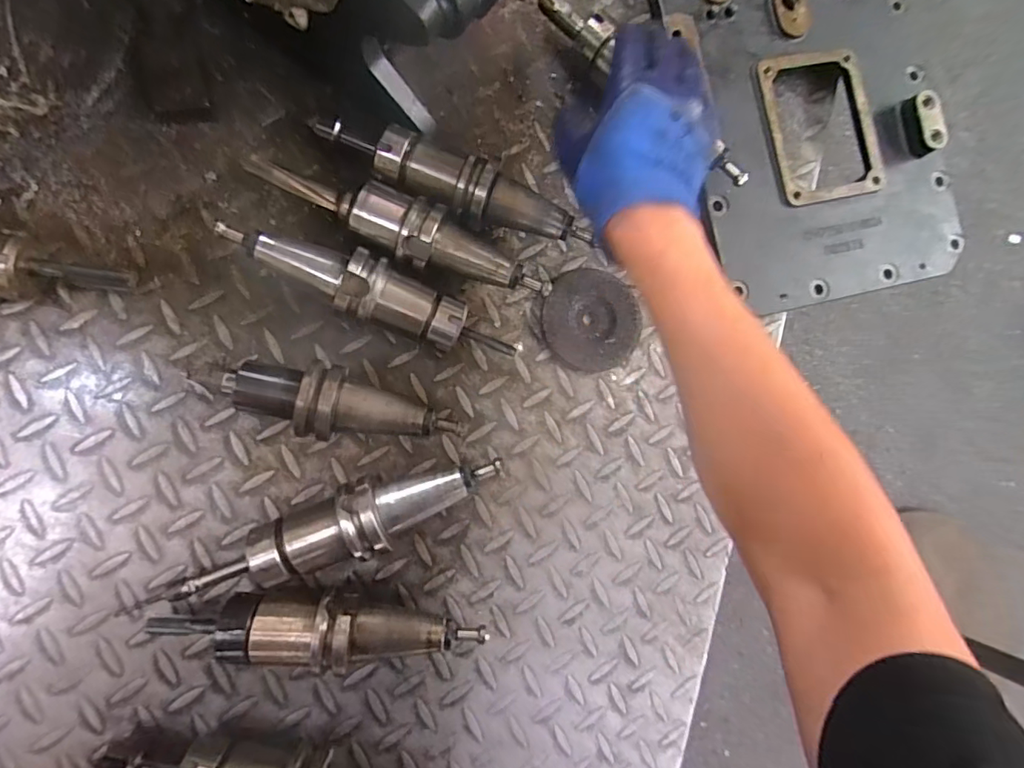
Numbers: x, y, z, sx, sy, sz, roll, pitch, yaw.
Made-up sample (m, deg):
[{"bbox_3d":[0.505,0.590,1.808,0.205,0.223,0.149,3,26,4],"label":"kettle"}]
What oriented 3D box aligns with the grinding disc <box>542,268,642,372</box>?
[{"bbox_3d":[0.075,-0.059,0.472,0.091,0.008,0.092,0,88,-10],"label":"grinding disc"}]

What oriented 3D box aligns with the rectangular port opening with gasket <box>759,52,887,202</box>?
[{"bbox_3d":[0.304,-0.254,0.501,0.109,0.011,0.146,-14,91,-10],"label":"rectangular port opening with gasket"}]

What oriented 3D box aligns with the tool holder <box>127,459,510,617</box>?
[{"bbox_3d":[-0.148,0.115,0.394,0.287,0.058,0.052,-20,92,-10],"label":"tool holder"}]

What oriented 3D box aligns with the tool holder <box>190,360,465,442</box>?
[{"bbox_3d":[-0.141,0.014,0.402,0.200,0.061,0.053,10,87,-9],"label":"tool holder"}]

